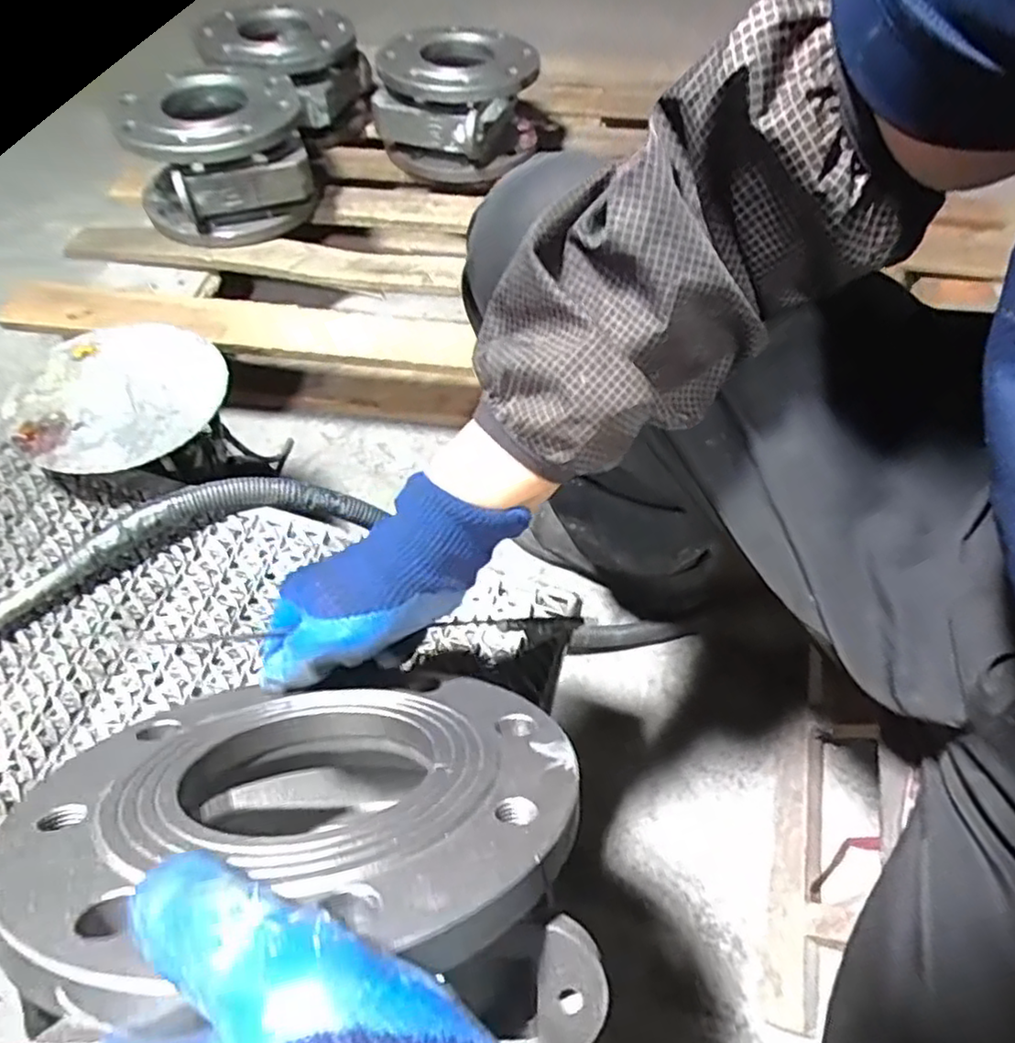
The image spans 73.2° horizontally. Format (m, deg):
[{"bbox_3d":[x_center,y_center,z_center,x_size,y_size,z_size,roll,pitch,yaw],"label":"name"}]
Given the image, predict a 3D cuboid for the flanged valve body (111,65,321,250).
[{"bbox_3d":[-0.315,-0.413,0.780,0.210,0.154,0.173,-20,58,-15],"label":"flanged valve body"}]

